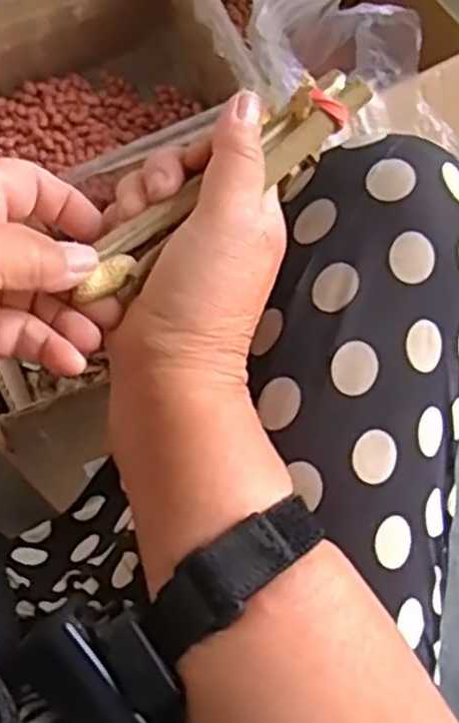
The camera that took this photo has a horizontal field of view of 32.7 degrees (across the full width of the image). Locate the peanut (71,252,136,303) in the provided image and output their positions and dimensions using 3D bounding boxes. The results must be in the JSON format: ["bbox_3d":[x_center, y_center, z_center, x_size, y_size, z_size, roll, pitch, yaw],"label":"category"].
[{"bbox_3d":[-0.050,-0.034,0.318,0.028,0.009,0.012,-39,70,-16],"label":"peanut"}]

